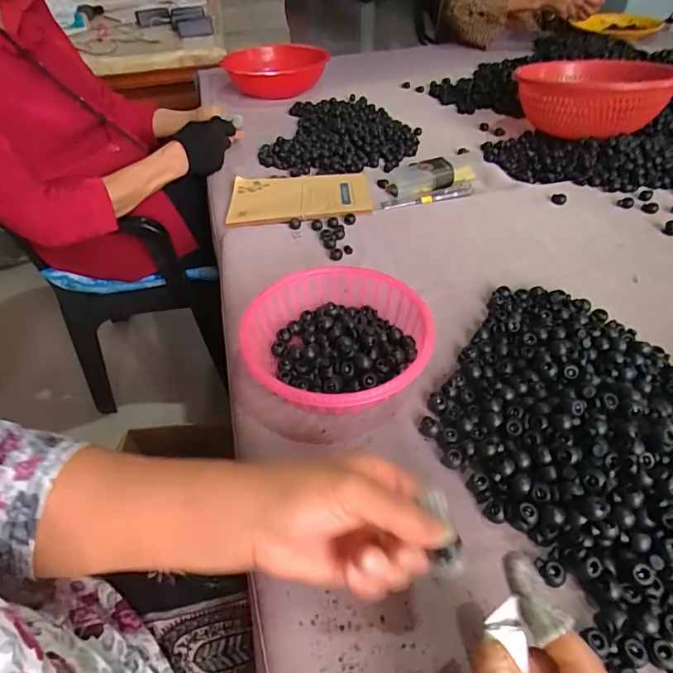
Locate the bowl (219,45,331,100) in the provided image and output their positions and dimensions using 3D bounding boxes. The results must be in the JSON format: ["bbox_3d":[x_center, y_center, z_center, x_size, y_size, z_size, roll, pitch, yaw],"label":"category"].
[{"bbox_3d":[-0.136,-0.618,1.083,0.214,0.072,0.245,-20,50,-14],"label":"bowl"}]

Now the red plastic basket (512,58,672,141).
[{"bbox_3d":[0.447,-0.427,0.812,0.230,0.106,0.273,29,56,26],"label":"red plastic basket"}]

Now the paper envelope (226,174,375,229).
[{"bbox_3d":[-0.056,-0.210,0.693,0.208,0.016,0.155,-1,40,1],"label":"paper envelope"}]

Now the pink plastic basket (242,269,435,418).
[{"bbox_3d":[0.001,0.008,0.429,0.170,0.053,0.169,-2,48,2],"label":"pink plastic basket"}]

